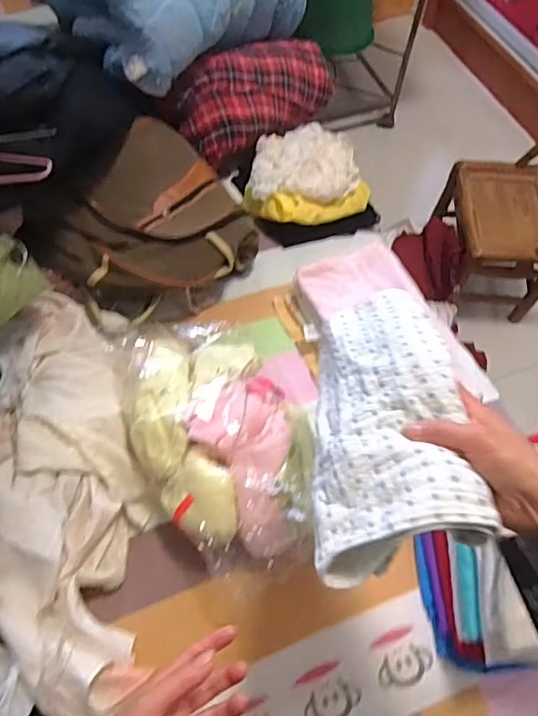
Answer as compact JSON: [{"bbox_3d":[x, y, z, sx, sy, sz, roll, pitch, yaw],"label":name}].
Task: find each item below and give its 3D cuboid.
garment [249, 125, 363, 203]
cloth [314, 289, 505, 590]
[{"bbox_3d":[0.086,-0.470,1.243,0.244,0.050,0.272,4,62,1],"label":"garment"},{"bbox_3d":[0.106,0.040,0.498,0.142,0.047,0.314,-29,31,25],"label":"cloth"}]

